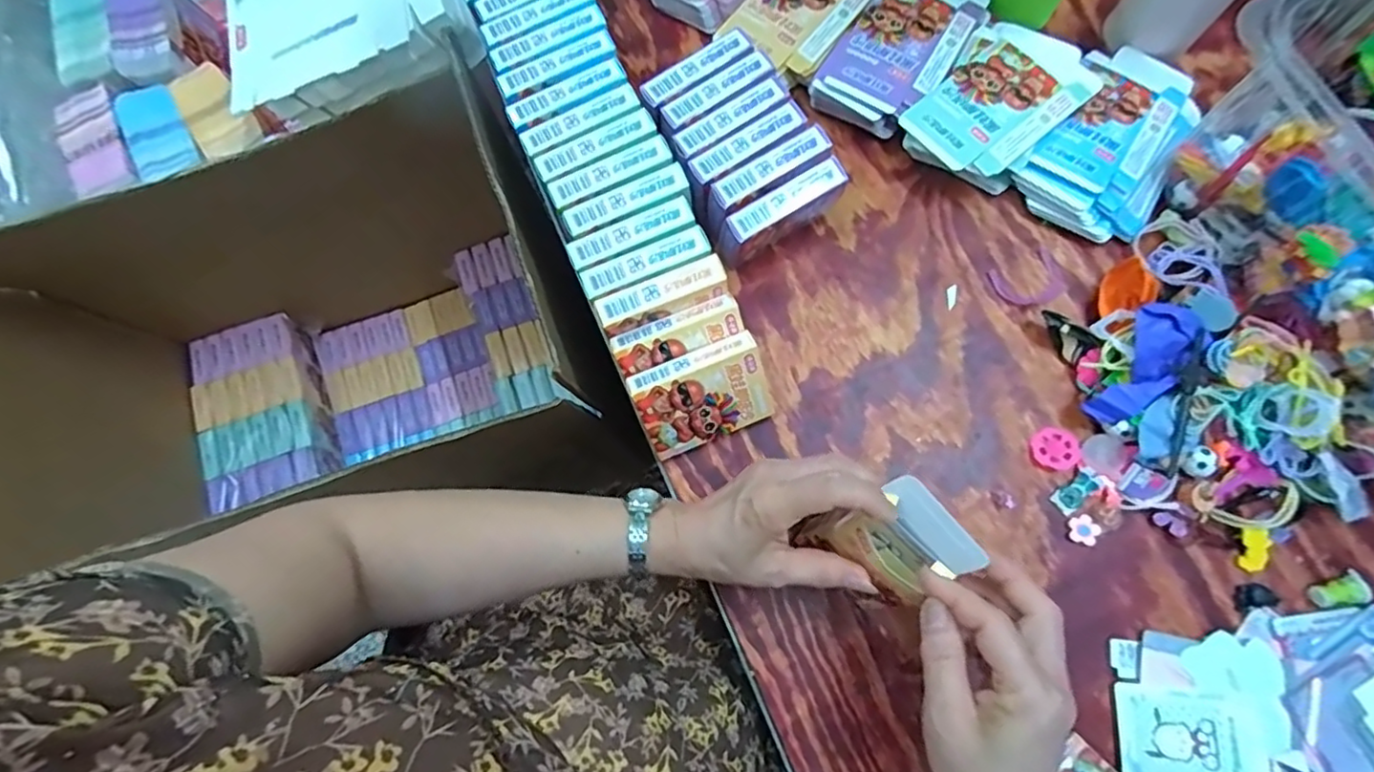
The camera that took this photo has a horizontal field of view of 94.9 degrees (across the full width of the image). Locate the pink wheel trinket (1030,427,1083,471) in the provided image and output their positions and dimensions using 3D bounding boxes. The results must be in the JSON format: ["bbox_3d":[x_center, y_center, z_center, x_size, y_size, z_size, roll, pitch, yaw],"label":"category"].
[{"bbox_3d":[0.268,0.045,0.458,0.032,0.008,0.030,-28,78,-5],"label":"pink wheel trinket"}]

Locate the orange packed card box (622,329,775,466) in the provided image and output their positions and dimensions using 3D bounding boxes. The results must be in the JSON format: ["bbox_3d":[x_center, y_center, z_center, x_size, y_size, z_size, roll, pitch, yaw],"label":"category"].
[{"bbox_3d":[0.012,0.009,0.446,0.090,0.067,0.019,-23,37,-2],"label":"orange packed card box"}]

